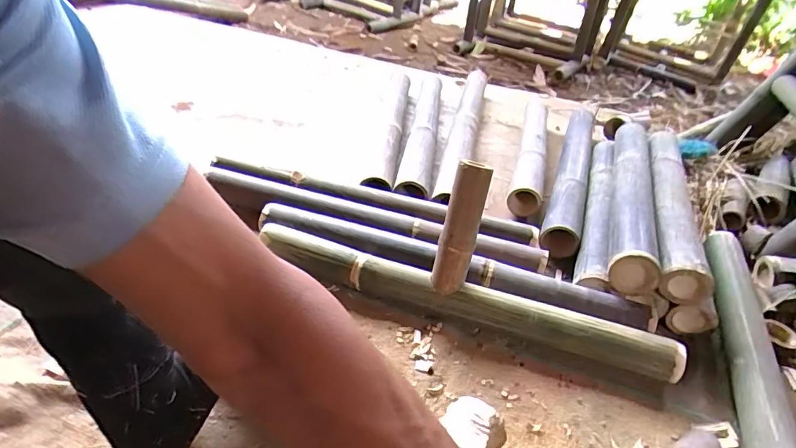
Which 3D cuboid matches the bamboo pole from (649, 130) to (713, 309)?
[{"bbox_3d":[0.560,-0.052,0.946,0.086,0.075,0.600,18,36,15],"label":"bamboo pole"}]

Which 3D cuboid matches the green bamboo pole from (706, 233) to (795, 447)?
[{"bbox_3d":[0.509,0.215,0.658,0.077,0.087,0.638,18,36,15],"label":"green bamboo pole"}]

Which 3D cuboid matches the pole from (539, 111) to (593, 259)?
[{"bbox_3d":[0.433,-0.134,1.149,0.078,0.083,0.743,17,36,15],"label":"pole"}]

